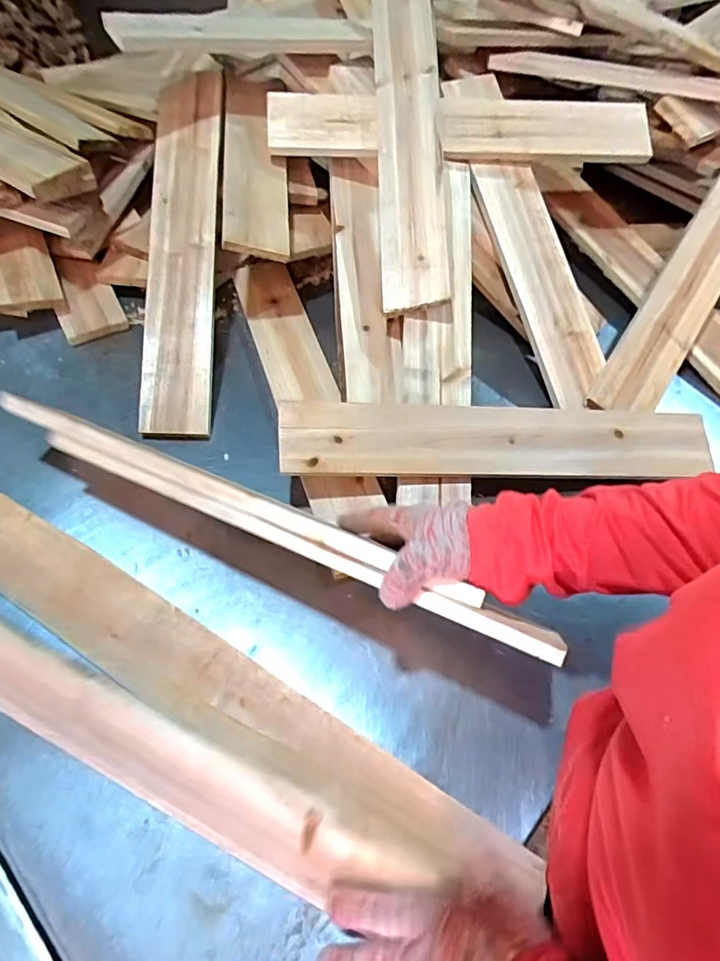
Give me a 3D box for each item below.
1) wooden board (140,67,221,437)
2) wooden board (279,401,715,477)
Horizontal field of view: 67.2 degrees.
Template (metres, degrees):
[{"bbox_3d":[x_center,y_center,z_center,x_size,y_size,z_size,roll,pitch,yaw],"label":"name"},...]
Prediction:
[{"bbox_3d":[-0.220,-0.298,0.672,0.073,0.018,0.493,0,79,-4],"label":"wooden board"},{"bbox_3d":[0.158,-0.044,0.591,0.478,0.010,0.079,0,74,-10],"label":"wooden board"}]

